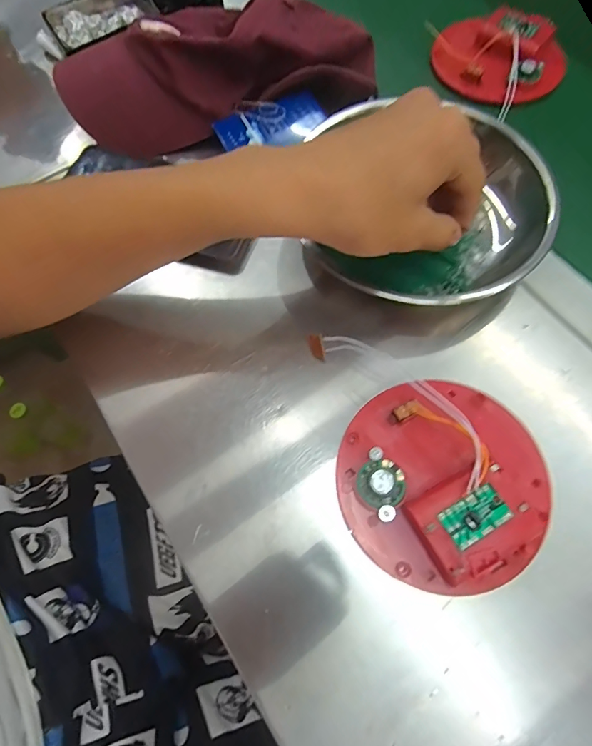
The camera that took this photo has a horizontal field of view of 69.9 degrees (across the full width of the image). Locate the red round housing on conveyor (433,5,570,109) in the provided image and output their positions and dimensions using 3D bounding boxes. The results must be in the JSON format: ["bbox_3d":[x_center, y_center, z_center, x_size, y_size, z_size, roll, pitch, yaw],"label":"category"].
[{"bbox_3d":[0.196,-0.308,0.406,0.121,0.039,0.096,24,70,12],"label":"red round housing on conveyor"}]

